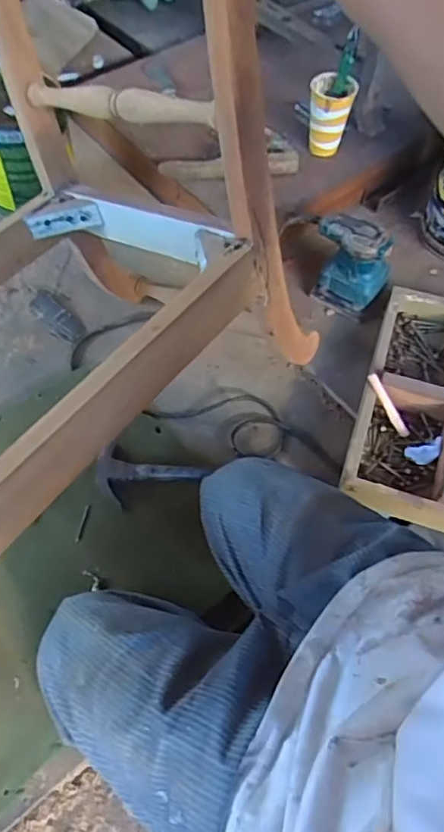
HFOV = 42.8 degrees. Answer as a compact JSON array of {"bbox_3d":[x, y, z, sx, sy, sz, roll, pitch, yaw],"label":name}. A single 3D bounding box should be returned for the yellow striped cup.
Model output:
[{"bbox_3d":[0.187,-0.521,1.016,0.078,0.135,0.083,12,58,4],"label":"yellow striped cup"}]

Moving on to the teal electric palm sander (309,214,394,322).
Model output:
[{"bbox_3d":[0.207,-0.246,0.918,0.128,0.131,0.101,20,59,9],"label":"teal electric palm sander"}]

